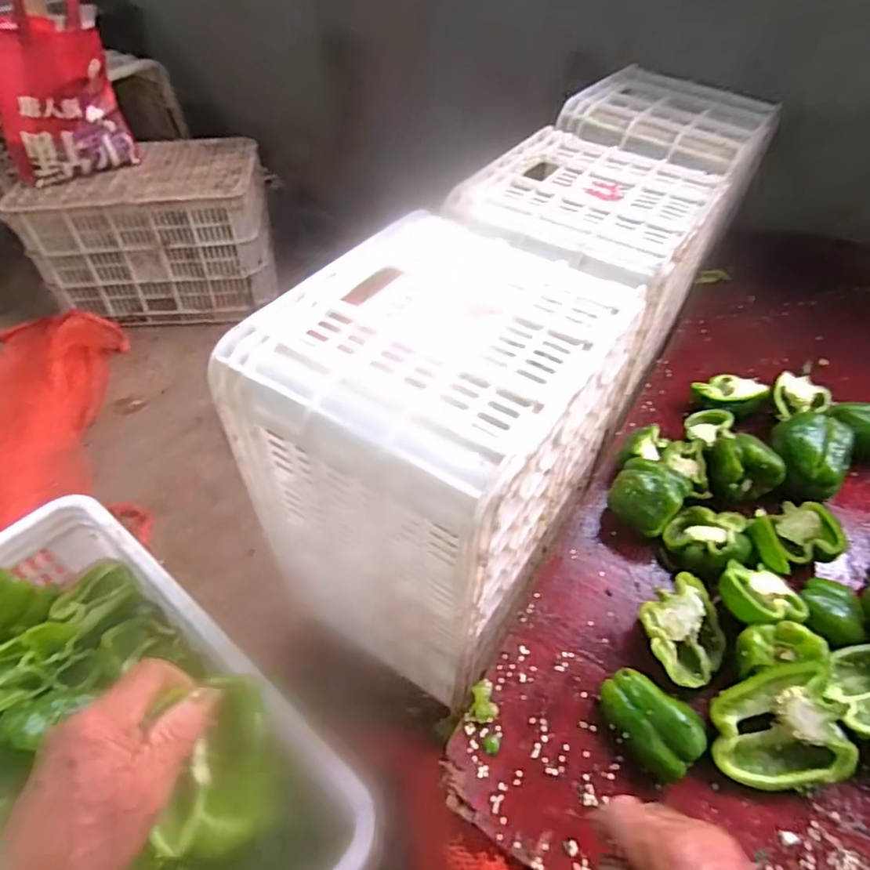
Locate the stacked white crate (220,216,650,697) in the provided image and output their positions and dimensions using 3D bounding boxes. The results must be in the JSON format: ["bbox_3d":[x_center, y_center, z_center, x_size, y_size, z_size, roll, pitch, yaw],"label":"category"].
[{"bbox_3d":[0.013,0.012,0.664,0.288,0.378,0.356,27,52,21],"label":"stacked white crate"}]

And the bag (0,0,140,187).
[{"bbox_3d":[-0.801,-0.742,1.145,0.234,0.374,0.099,-17,50,-17],"label":"bag"}]

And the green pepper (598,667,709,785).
[{"bbox_3d":[0.187,0.251,0.486,0.056,0.041,0.089,-35,57,-29],"label":"green pepper"}]

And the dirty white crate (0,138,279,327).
[{"bbox_3d":[-0.674,-0.499,1.379,0.511,0.290,0.334,-3,47,-5],"label":"dirty white crate"}]

